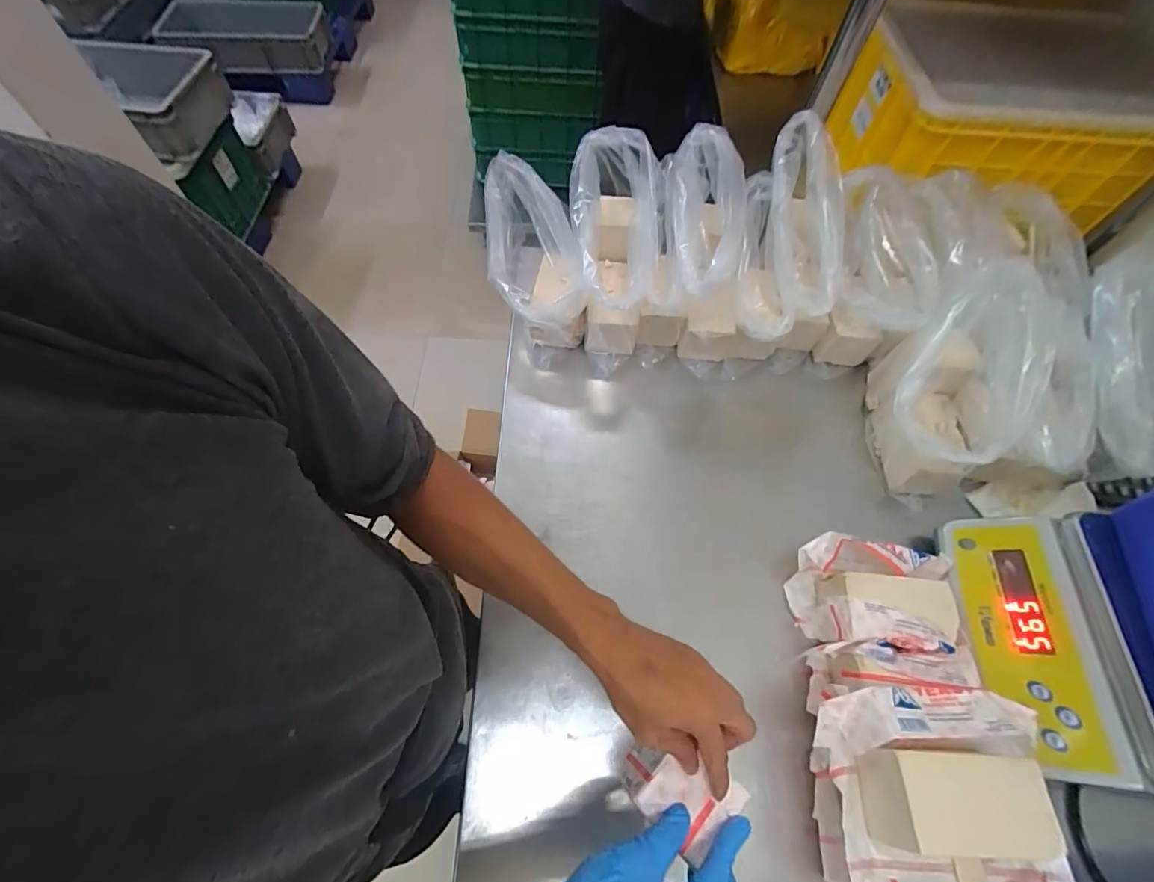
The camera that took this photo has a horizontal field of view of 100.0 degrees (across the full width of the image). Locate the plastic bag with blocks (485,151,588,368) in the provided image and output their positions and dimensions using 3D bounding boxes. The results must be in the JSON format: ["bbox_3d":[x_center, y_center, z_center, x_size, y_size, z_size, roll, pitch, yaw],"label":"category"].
[{"bbox_3d":[-0.065,-0.246,0.635,0.108,0.122,0.255,-17,89,-11],"label":"plastic bag with blocks"}]

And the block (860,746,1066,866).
[{"bbox_3d":[0.305,0.293,0.390,0.127,0.061,0.077,3,62,-1],"label":"block"}]

